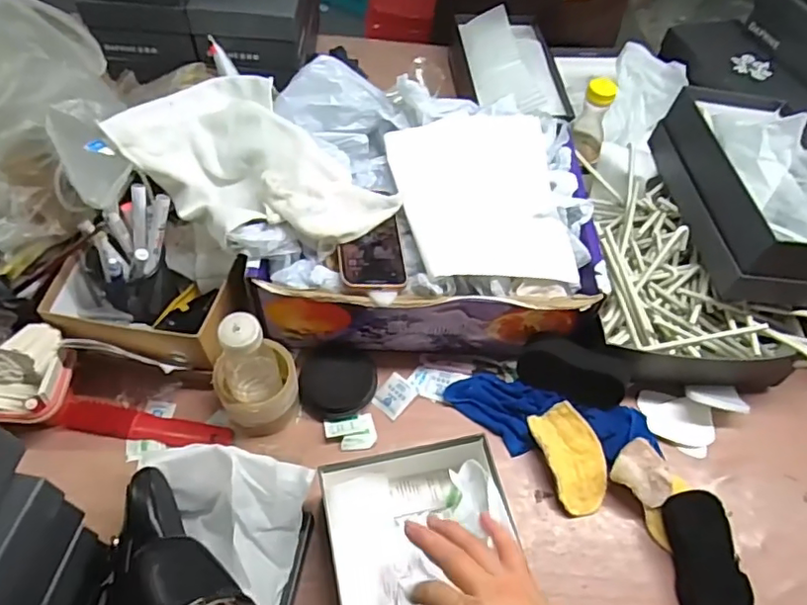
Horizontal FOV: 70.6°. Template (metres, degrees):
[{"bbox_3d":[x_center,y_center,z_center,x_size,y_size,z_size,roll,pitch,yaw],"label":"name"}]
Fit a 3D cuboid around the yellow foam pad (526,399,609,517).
[{"bbox_3d":[0.198,0.181,0.668,0.067,0.037,0.118,-14,58,-13],"label":"yellow foam pad"}]

